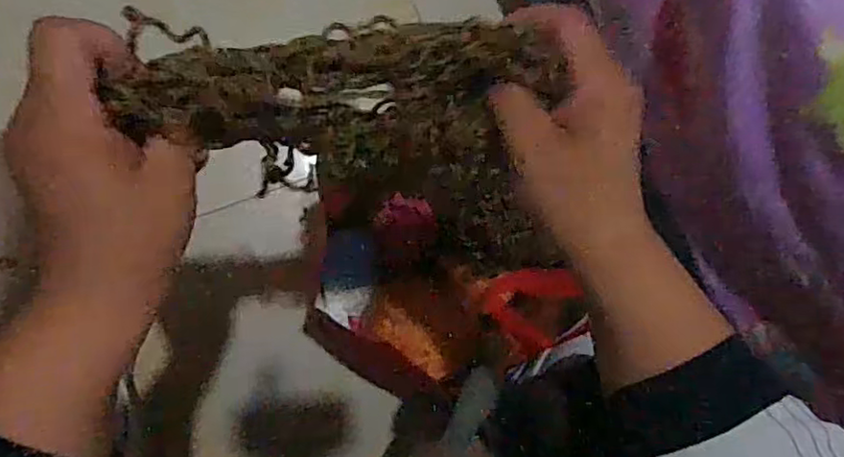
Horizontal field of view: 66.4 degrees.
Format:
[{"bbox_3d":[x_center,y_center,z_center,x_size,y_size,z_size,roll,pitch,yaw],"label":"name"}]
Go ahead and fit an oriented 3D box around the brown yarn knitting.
[{"bbox_3d":[-0.026,-0.031,0.281,0.174,0.060,0.106,-3,92,-7],"label":"brown yarn knitting"}]

